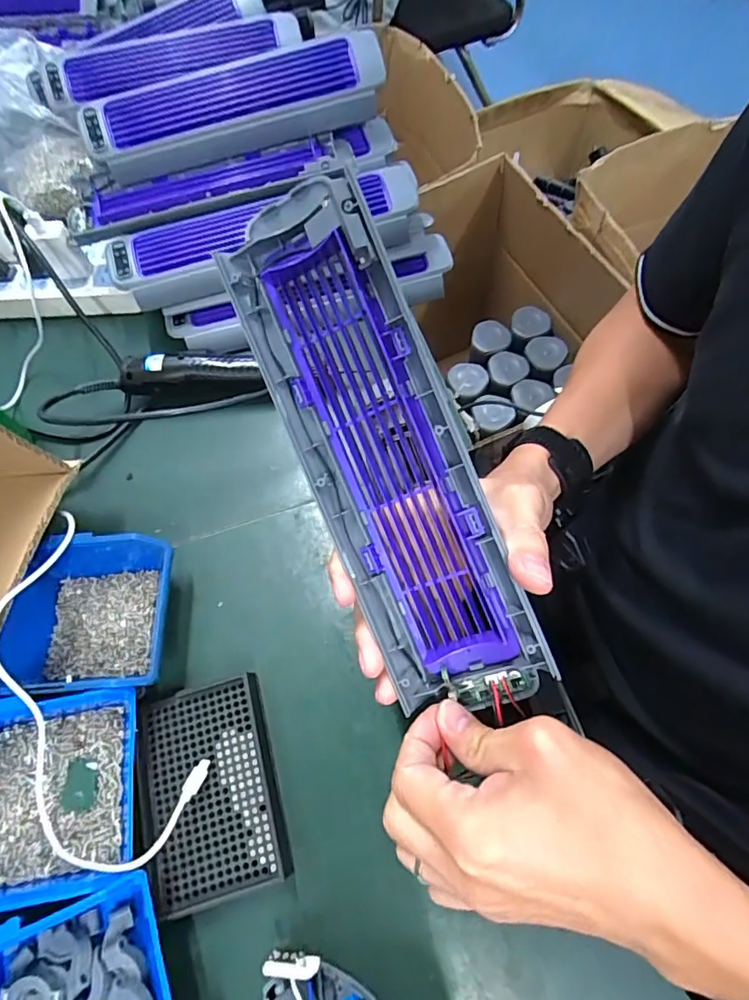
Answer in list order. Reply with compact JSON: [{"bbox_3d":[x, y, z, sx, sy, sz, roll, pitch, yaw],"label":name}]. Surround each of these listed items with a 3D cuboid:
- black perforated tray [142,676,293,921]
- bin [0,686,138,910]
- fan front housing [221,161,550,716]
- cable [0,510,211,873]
[{"bbox_3d":[-0.117,0.201,0.363,0.091,0.012,0.132,-17,66,-3],"label":"black perforated tray"},{"bbox_3d":[-0.230,0.198,0.345,0.134,0.052,0.117,-10,63,-1],"label":"bin"},{"bbox_3d":[0.003,-0.023,0.270,0.075,0.049,0.290,-24,93,-10],"label":"fan front housing"},{"bbox_3d":[-0.216,0.132,0.357,0.113,0.074,0.248,-33,66,-12],"label":"cable"}]

